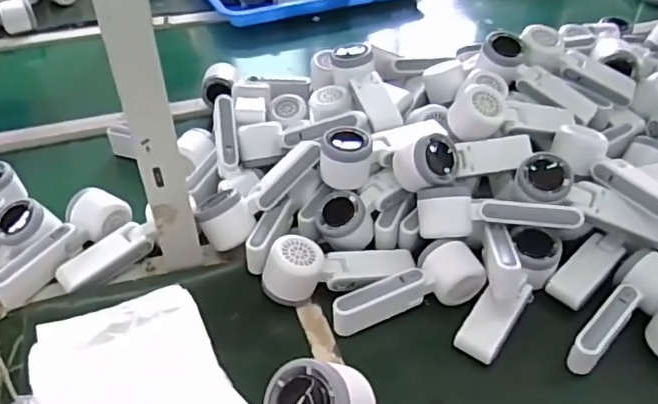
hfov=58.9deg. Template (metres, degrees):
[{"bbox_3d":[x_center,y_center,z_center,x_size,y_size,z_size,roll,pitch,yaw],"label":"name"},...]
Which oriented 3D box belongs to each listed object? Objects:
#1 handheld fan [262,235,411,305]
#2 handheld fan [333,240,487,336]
[{"bbox_3d":[0.012,0.075,0.641,0.167,0.061,0.055,0,41,-23],"label":"handheld fan"},{"bbox_3d":[0.081,0.087,0.613,0.168,0.043,0.065,-10,44,-11],"label":"handheld fan"}]

